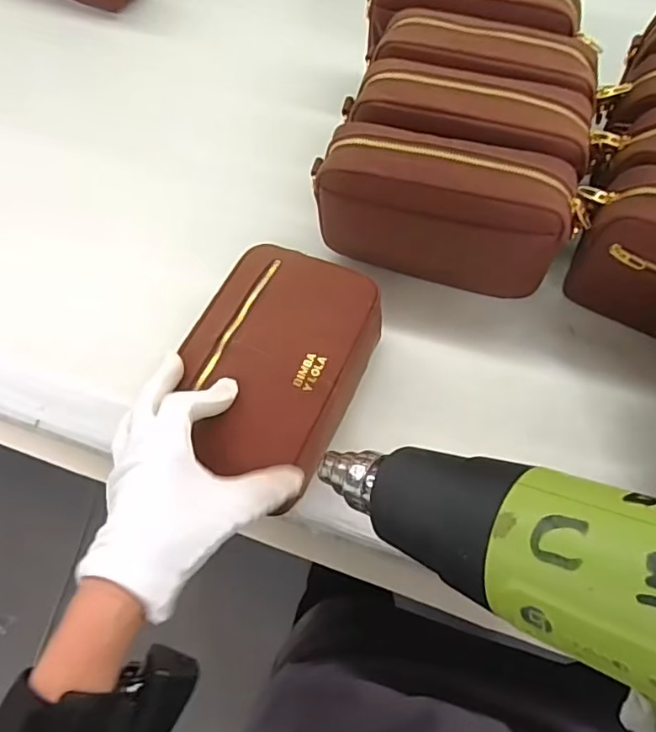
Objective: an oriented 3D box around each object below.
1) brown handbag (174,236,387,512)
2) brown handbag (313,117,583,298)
[{"bbox_3d":[-0.040,-0.004,0.409,0.124,0.042,0.167,21,66,12],"label":"brown handbag"},{"bbox_3d":[0.088,-0.116,0.431,0.197,0.107,0.065,15,64,10],"label":"brown handbag"}]

